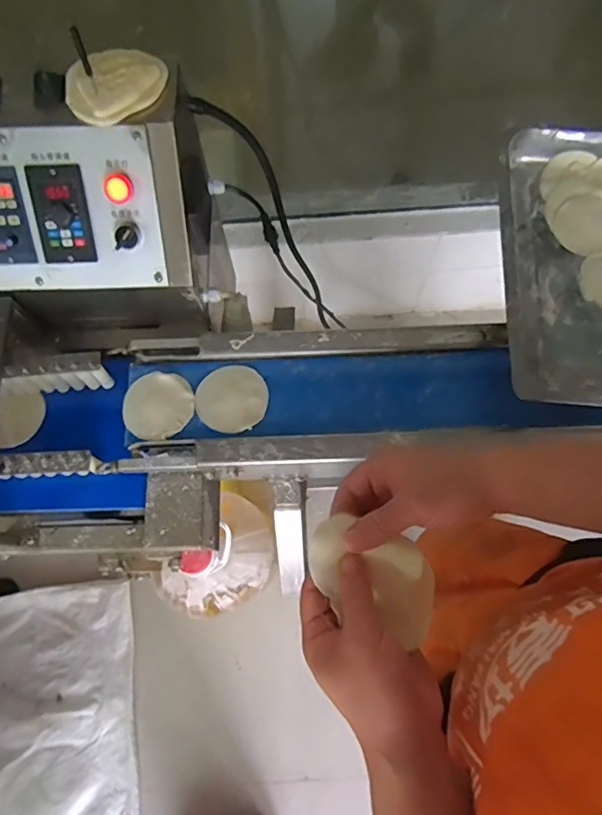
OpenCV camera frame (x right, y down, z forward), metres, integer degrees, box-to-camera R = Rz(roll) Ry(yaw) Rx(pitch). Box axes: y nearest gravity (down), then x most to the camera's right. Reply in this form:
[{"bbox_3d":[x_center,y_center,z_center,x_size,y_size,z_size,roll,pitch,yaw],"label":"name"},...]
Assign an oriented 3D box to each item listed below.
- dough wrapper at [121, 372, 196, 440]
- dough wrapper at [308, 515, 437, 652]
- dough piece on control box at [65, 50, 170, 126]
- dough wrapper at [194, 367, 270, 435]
[{"bbox_3d":[-0.172,-0.003,0.622,0.085,0.004,0.082,-1,71,2],"label":"dough wrapper"},{"bbox_3d":[0.057,0.125,0.387,0.110,0.015,0.063,34,78,-3],"label":"dough wrapper"},{"bbox_3d":[-0.183,-0.322,0.514,0.101,0.025,0.065,-19,75,-4],"label":"dough piece on control box"},{"bbox_3d":[-0.084,-0.010,0.624,0.083,0.004,0.080,1,73,-3],"label":"dough wrapper"}]

